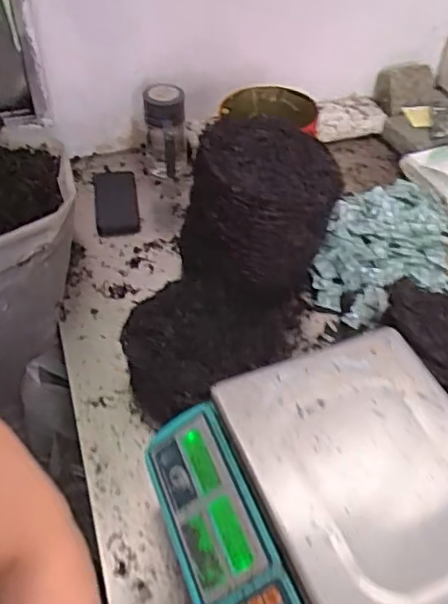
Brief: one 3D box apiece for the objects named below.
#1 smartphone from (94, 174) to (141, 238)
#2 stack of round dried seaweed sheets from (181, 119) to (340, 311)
[{"bbox_3d":[-0.198,-0.180,1.111,0.078,0.007,0.184,-6,47,-7],"label":"smartphone"},{"bbox_3d":[0.047,-0.129,0.908,0.220,0.223,0.204,1,47,0],"label":"stack of round dried seaweed sheets"}]

